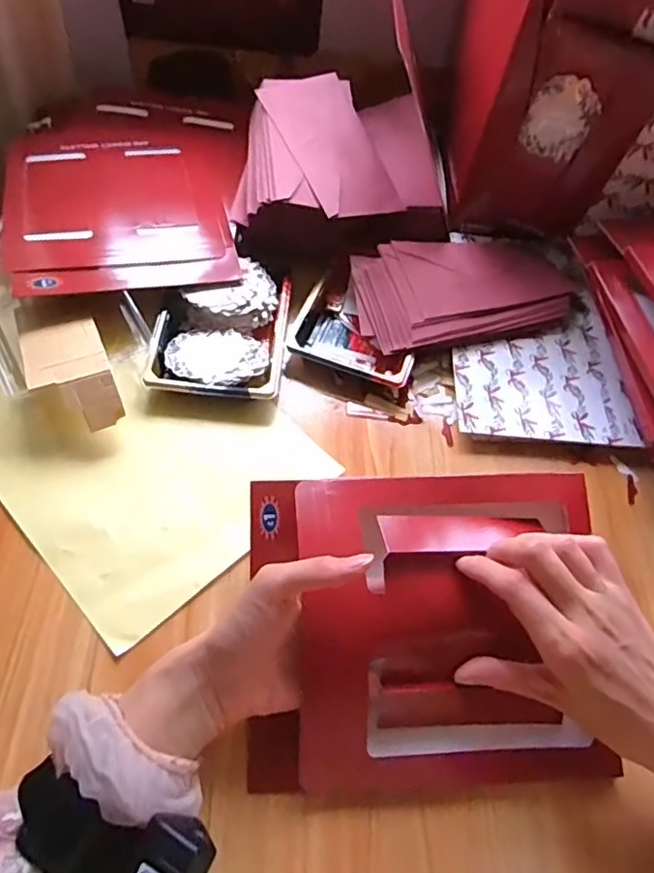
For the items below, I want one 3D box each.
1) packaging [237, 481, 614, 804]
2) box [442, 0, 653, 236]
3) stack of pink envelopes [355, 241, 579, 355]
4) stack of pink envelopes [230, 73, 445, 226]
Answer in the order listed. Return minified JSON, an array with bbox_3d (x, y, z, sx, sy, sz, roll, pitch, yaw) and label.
[{"bbox_3d":[0.066,0.122,0.376,0.227,0.084,0.184,0,56,-4],"label":"packaging"},{"bbox_3d":[0.249,-0.362,0.578,0.217,0.236,0.261,4,58,-3],"label":"box"},{"bbox_3d":[0.137,-0.147,0.563,0.232,0.046,0.113,-14,61,-14],"label":"stack of pink envelopes"},{"bbox_3d":[0.008,-0.291,0.582,0.199,0.052,0.193,-2,58,-7],"label":"stack of pink envelopes"}]

